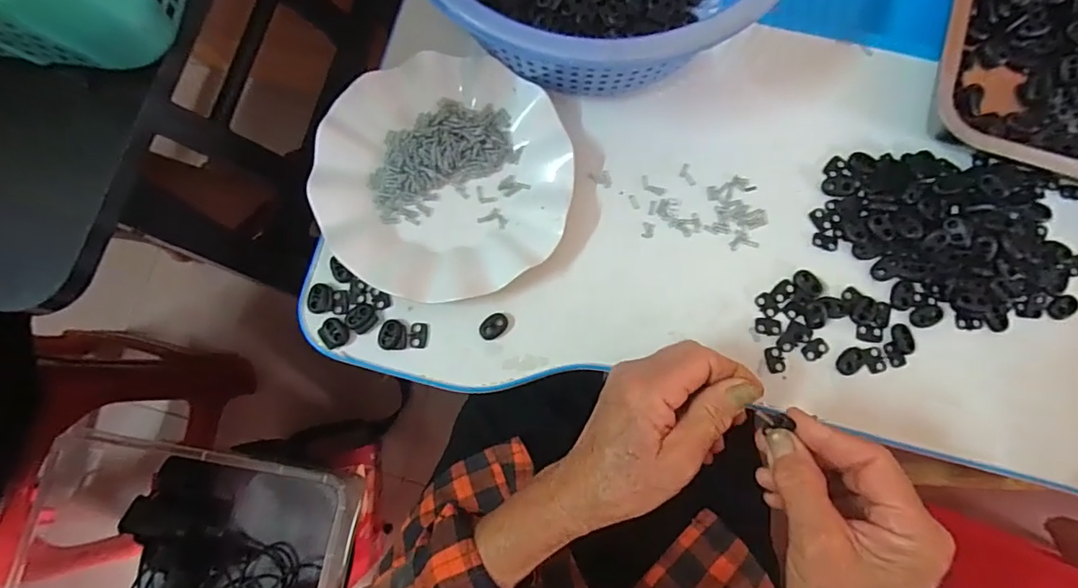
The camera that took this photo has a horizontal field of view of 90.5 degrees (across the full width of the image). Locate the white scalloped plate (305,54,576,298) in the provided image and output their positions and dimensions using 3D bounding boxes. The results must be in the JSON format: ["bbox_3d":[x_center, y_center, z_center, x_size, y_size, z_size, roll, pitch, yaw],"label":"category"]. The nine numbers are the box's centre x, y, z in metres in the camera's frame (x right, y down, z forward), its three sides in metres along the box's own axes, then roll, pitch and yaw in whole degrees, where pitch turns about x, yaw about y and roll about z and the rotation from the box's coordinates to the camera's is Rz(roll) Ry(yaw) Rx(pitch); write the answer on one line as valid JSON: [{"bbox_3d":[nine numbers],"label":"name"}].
[{"bbox_3d":[-0.069,-0.086,0.385,0.177,0.020,0.179,0,81,0],"label":"white scalloped plate"}]

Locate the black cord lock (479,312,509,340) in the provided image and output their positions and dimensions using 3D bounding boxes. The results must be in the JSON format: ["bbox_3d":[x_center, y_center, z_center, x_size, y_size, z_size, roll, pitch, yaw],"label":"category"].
[{"bbox_3d":[-0.032,0.023,0.378,0.022,0.004,0.014,-38,83,-6],"label":"black cord lock"}]

